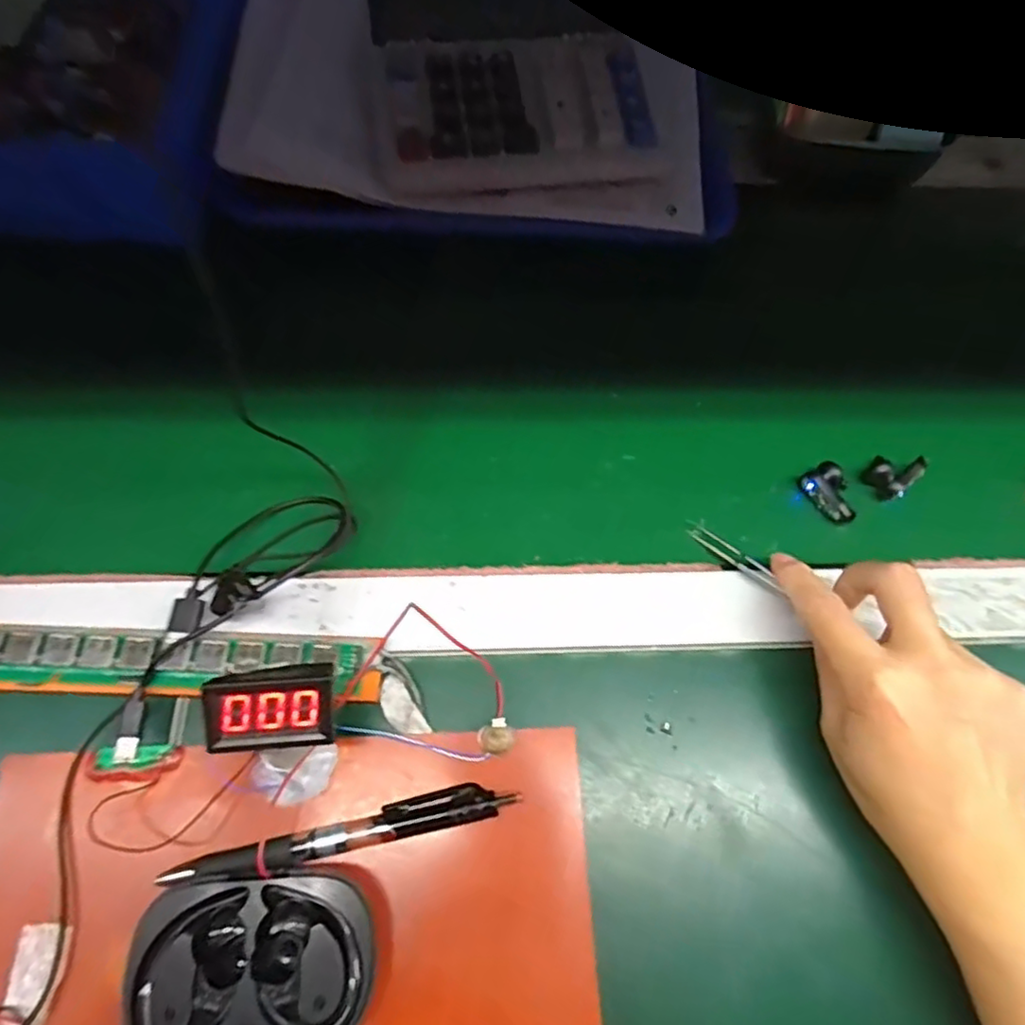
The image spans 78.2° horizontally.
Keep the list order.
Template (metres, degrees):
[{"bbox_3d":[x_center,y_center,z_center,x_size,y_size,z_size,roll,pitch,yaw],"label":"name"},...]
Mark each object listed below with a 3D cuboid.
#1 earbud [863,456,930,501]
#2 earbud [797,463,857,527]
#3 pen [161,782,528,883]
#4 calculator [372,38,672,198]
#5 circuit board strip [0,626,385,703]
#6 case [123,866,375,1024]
[{"bbox_3d":[0.225,-0.025,0.370,0.035,0.012,0.024,-38,74,-18],"label":"earbud"},{"bbox_3d":[0.185,-0.011,0.363,0.024,0.010,0.036,-28,71,-14],"label":"earbud"},{"bbox_3d":[-0.068,0.135,0.262,0.140,0.013,0.013,-9,67,-12],"label":"pen"},{"bbox_3d":[0.004,-0.262,0.423,0.184,0.036,0.111,-5,67,-6],"label":"calculator"},{"bbox_3d":[-0.160,0.071,0.294,0.195,0.010,0.028,3,85,-4],"label":"circuit board strip"},{"bbox_3d":[-0.096,0.170,0.241,0.083,0.033,0.057,-3,67,-5],"label":"case"}]

